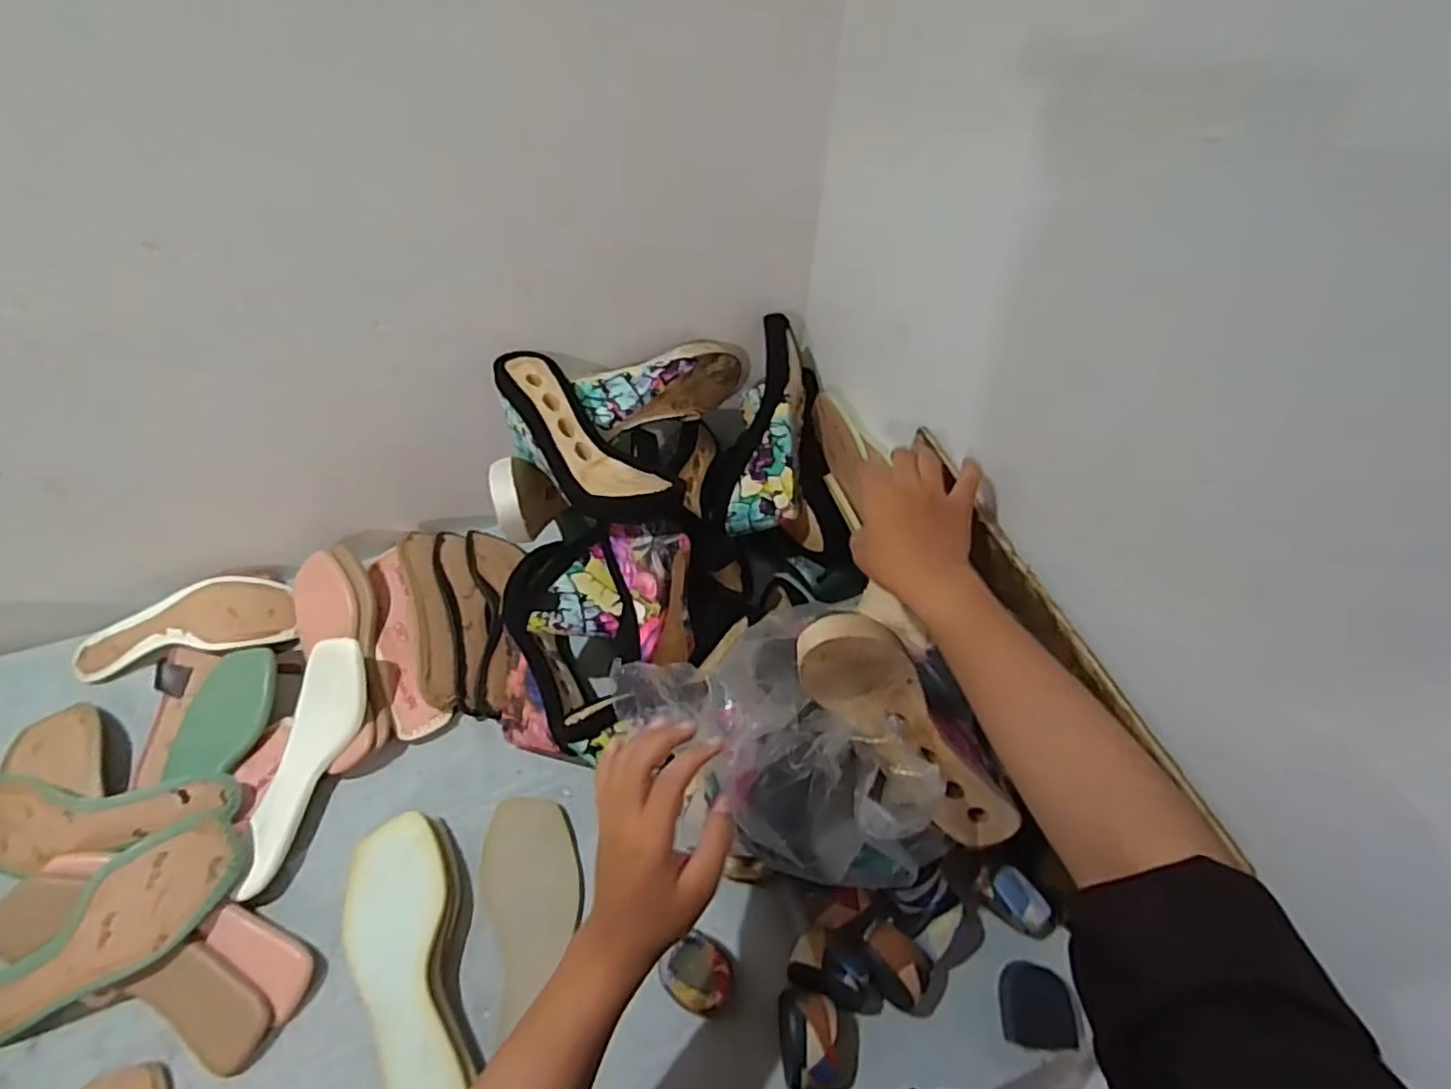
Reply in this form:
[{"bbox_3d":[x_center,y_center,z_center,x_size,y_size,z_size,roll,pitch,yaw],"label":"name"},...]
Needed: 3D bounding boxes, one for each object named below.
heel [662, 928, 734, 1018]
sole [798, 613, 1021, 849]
[{"bbox_3d":[-0.021,0.353,0.551,0.051,0.043,0.065,-39,63,-25],"label":"heel"},{"bbox_3d":[0.130,0.149,0.507,0.244,0.070,0.077,49,60,-13],"label":"sole"}]

